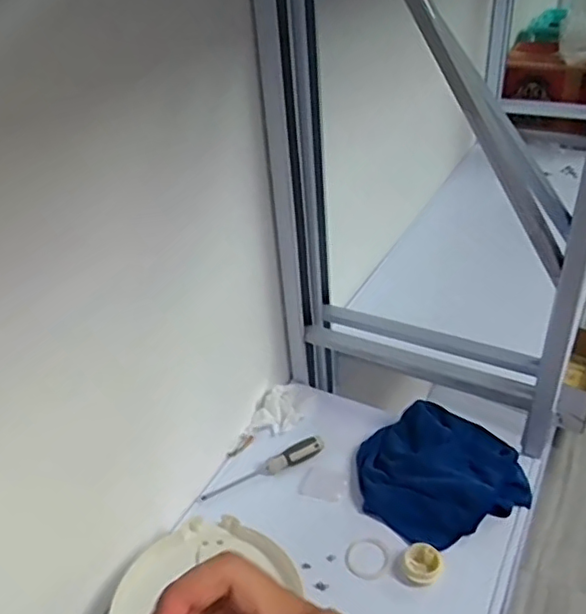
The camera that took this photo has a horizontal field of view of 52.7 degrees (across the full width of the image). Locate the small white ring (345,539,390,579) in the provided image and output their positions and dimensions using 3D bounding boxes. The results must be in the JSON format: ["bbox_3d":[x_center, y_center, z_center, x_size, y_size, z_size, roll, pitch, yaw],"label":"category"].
[{"bbox_3d":[0.092,0.313,0.736,0.054,0.006,0.051,-3,35,2],"label":"small white ring"}]

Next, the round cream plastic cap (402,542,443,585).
[{"bbox_3d":[0.155,0.310,0.711,0.043,0.023,0.045,-3,35,2],"label":"round cream plastic cap"}]

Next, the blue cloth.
[{"bbox_3d":[0.191,0.218,0.806,0.208,0.054,0.187,-17,36,-17],"label":"blue cloth"}]

